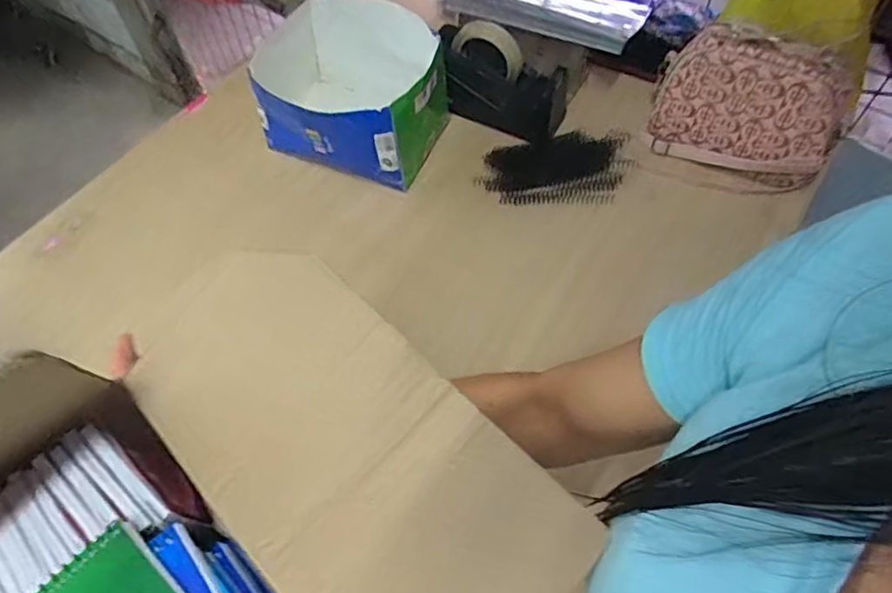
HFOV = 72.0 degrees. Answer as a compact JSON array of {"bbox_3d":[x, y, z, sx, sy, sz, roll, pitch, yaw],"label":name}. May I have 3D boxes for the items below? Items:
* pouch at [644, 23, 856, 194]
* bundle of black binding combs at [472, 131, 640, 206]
[{"bbox_3d":[0.397,-0.251,0.812,0.235,0.138,0.112,29,64,17],"label":"pouch"},{"bbox_3d":[0.147,-0.181,0.853,0.204,0.048,0.119,-4,60,-1],"label":"bundle of black binding combs"}]

